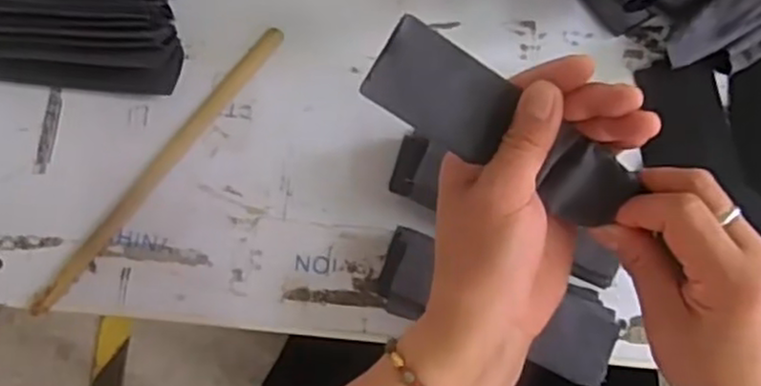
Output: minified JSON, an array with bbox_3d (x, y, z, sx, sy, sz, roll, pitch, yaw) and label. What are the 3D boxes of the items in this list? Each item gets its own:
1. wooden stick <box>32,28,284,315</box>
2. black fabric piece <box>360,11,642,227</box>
[{"bbox_3d":[-0.163,-0.021,0.528,0.017,0.007,0.266,37,80,6],"label":"wooden stick"},{"bbox_3d":[0.058,-0.031,0.339,0.134,0.015,0.040,31,79,-5],"label":"black fabric piece"}]

